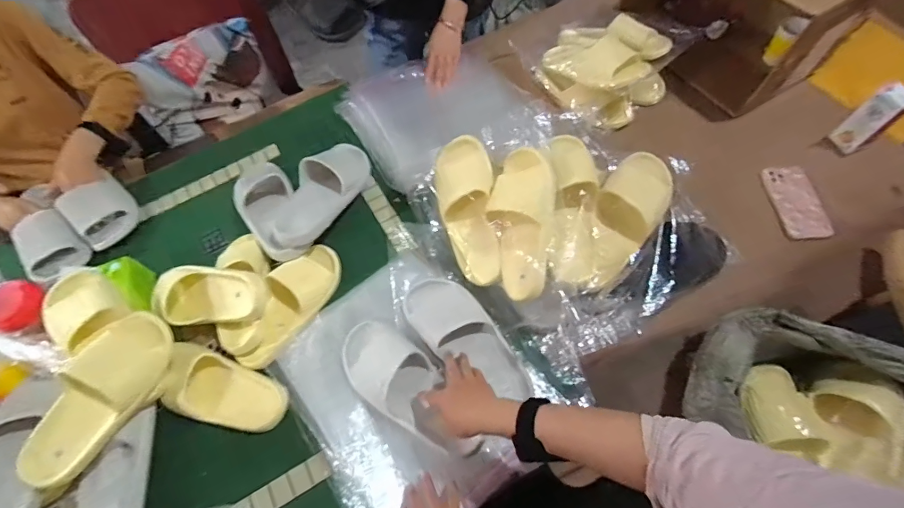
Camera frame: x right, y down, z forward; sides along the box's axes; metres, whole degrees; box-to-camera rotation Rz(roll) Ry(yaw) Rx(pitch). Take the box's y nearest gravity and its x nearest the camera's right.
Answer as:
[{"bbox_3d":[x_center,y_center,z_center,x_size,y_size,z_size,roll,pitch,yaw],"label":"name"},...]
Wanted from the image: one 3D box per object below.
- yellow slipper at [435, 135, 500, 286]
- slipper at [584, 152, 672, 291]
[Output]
[{"bbox_3d":[0.035,-0.075,0.750,0.085,0.109,0.259,-29,100,-50],"label":"yellow slipper"},{"bbox_3d":[0.285,-0.058,0.709,0.109,0.088,0.254,32,68,18],"label":"slipper"}]

